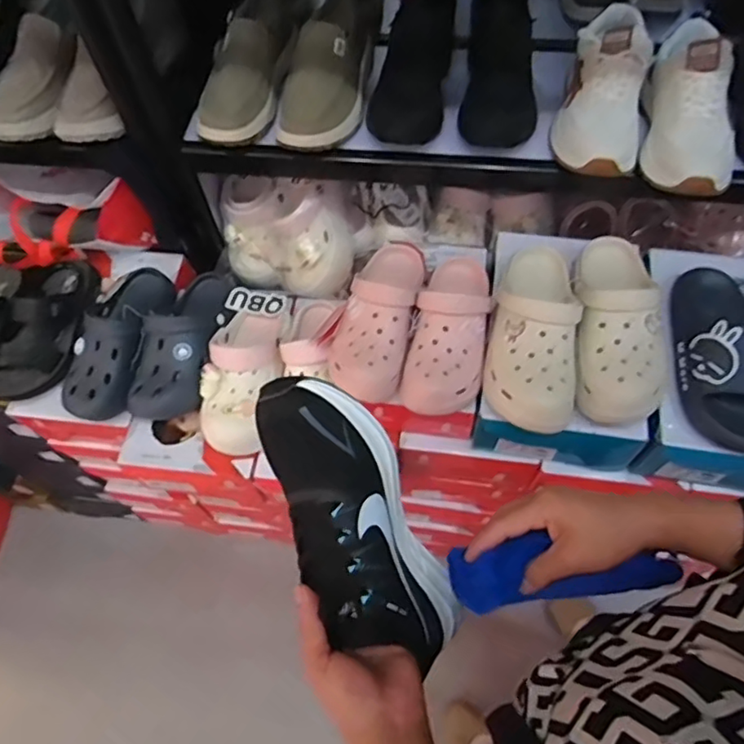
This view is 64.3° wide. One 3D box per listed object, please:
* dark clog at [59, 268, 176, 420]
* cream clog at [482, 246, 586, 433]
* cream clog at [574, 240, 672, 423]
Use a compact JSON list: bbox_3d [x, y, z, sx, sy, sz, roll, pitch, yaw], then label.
[{"bbox_3d":[-0.382,-0.054,0.889,0.094,0.084,0.248,13,62,10],"label":"dark clog"},{"bbox_3d":[0.205,-0.053,0.763,0.105,0.110,0.274,6,61,6],"label":"cream clog"},{"bbox_3d":[0.305,-0.067,0.742,0.096,0.082,0.261,7,61,7],"label":"cream clog"}]

